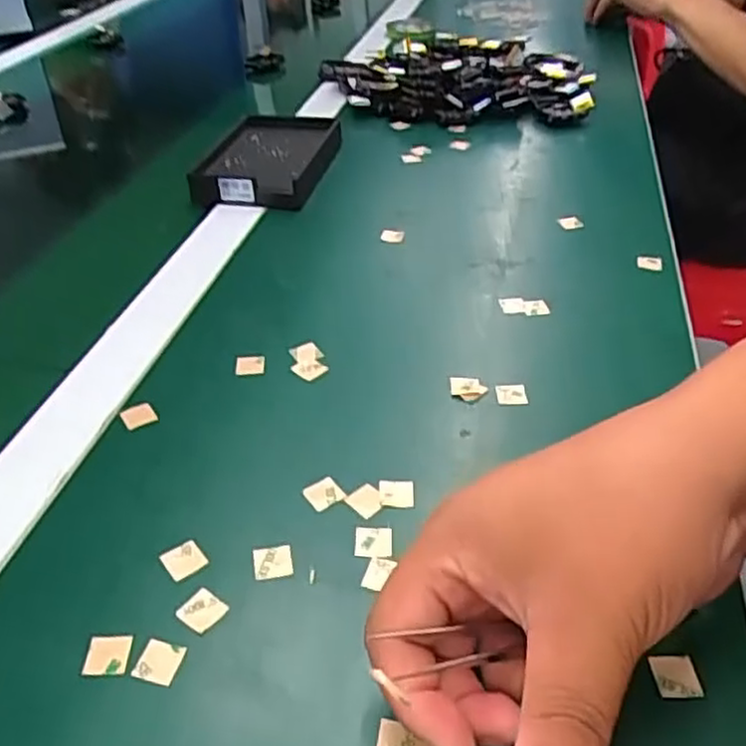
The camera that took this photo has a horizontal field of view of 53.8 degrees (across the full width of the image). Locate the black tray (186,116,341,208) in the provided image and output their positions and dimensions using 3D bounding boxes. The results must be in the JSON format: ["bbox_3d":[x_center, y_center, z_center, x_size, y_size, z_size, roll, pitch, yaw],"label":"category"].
[{"bbox_3d":[-0.086,-0.178,0.614,0.101,0.026,0.140,7,39,10],"label":"black tray"}]

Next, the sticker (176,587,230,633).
[{"bbox_3d":[-0.067,0.093,0.289,0.015,0.004,0.015,28,49,23],"label":"sticker"}]

